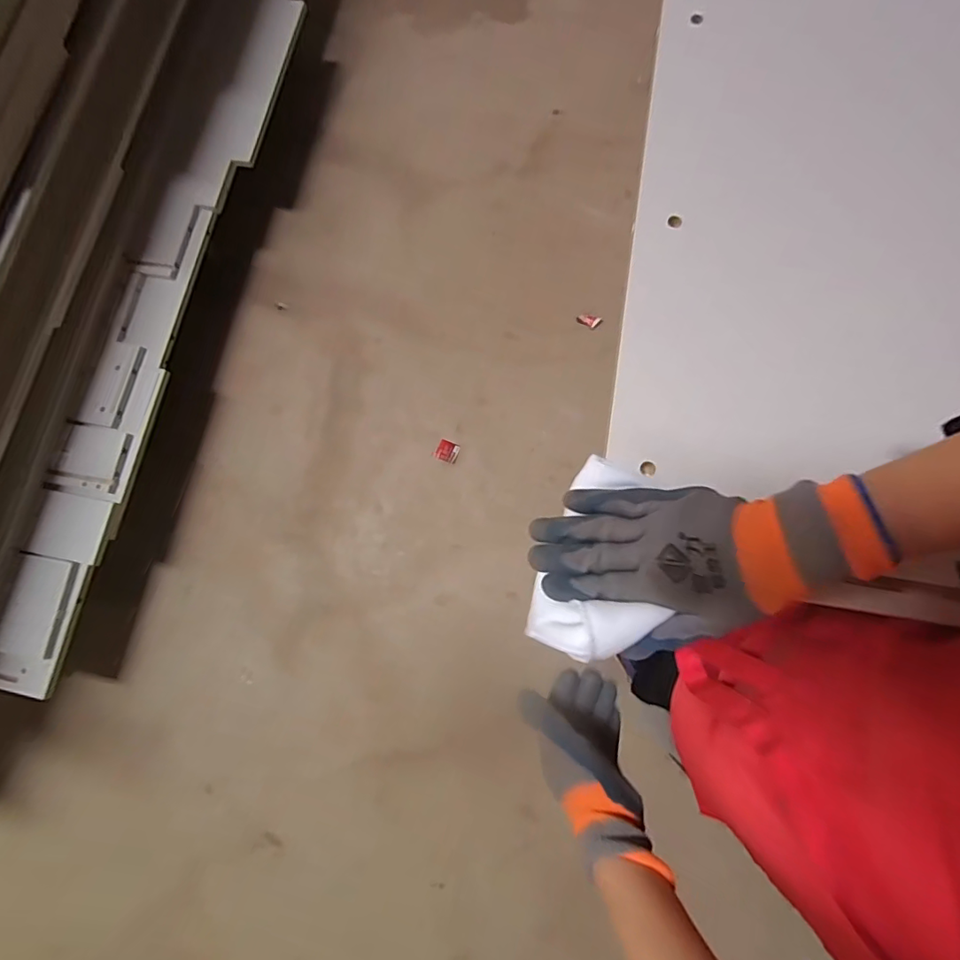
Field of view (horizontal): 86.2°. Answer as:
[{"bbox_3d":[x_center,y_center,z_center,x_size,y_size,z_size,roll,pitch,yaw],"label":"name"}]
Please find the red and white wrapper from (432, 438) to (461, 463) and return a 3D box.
[{"bbox_3d":[-0.079,-0.069,1.233,0.052,0.006,0.049,21,79,6],"label":"red and white wrapper"}]

